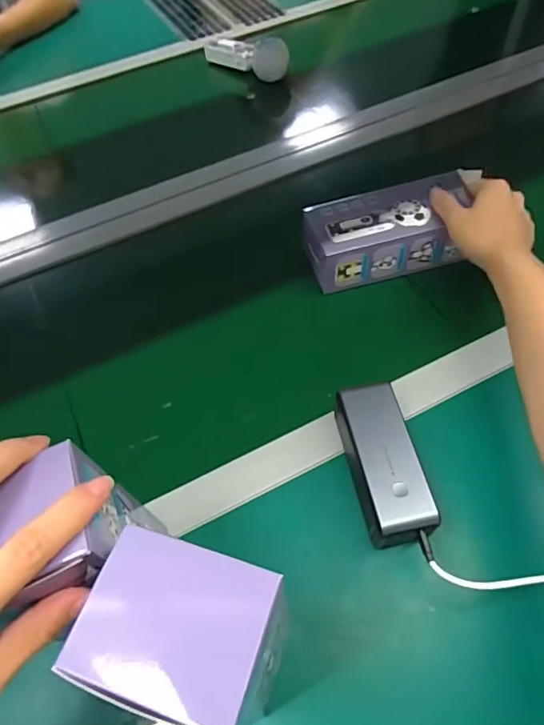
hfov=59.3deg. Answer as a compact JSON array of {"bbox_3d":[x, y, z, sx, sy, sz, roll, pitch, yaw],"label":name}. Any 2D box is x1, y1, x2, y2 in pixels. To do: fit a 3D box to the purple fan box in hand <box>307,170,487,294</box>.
[{"bbox_3d":[0.134,-0.150,0.550,0.186,0.066,0.088,-16,56,-9],"label":"purple fan box in hand"}]

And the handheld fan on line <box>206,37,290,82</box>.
[{"bbox_3d":[-0.046,-0.538,0.834,0.169,0.059,0.044,34,63,22],"label":"handheld fan on line"}]

